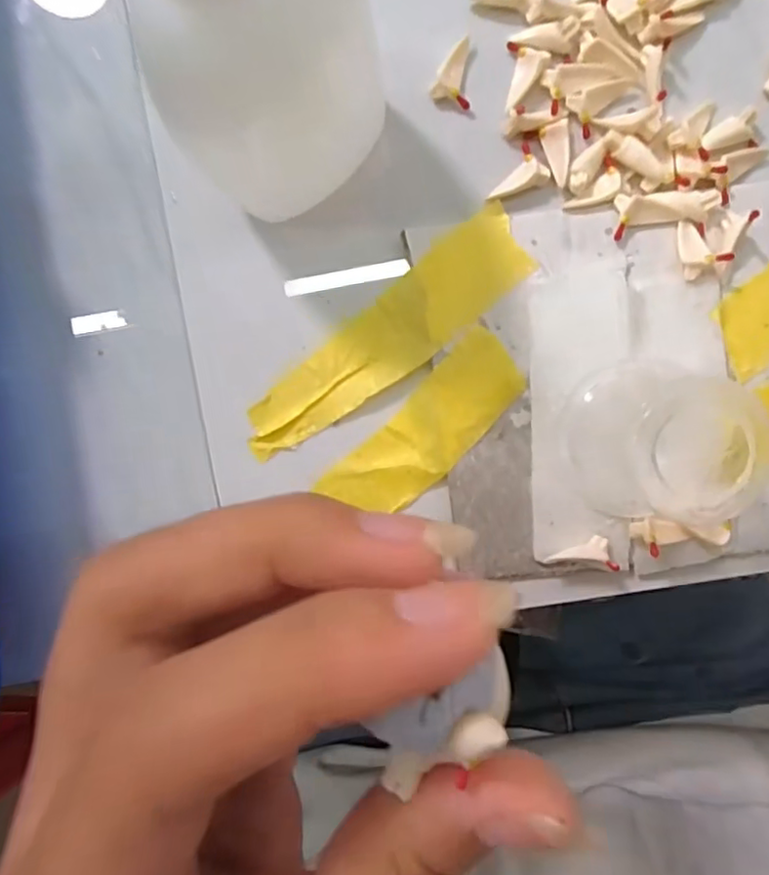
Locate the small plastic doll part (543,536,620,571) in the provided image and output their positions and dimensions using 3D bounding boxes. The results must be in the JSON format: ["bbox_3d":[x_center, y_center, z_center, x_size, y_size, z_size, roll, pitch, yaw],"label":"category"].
[{"bbox_3d":[0.048,0.028,0.147,0.016,0.010,0.007,-6,94,3],"label":"small plastic doll part"}]

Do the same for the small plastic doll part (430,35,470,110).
[{"bbox_3d":[0.016,-0.088,0.146,0.009,0.004,0.016,-1,95,3],"label":"small plastic doll part"}]

